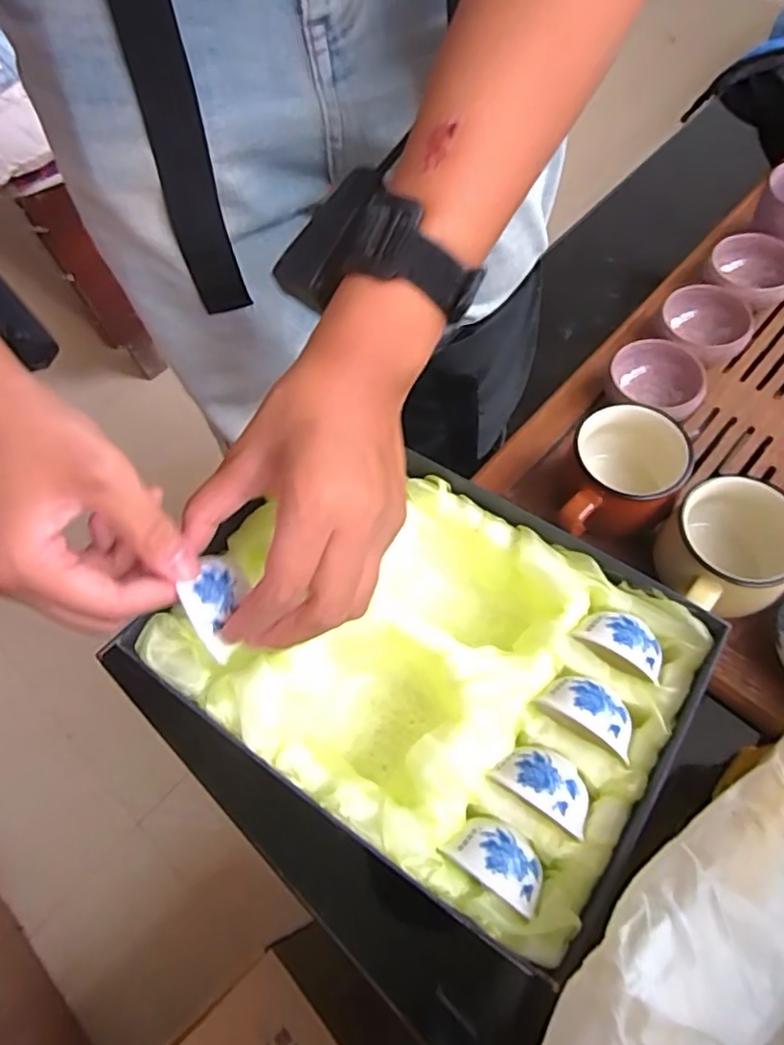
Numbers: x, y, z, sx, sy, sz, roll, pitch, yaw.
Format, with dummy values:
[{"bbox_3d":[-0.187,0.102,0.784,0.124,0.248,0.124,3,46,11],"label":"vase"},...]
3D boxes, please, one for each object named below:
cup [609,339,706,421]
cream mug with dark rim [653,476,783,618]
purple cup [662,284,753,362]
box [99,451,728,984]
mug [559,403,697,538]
[{"bbox_3d":[0.190,-0.098,0.449,0.056,0.033,0.066,5,62,6],"label":"cup"},{"bbox_3d":[0.197,0.018,0.364,0.078,0.059,0.067,-9,61,-2],"label":"cream mug with dark rim"},{"bbox_3d":[0.234,-0.143,0.468,0.059,0.034,0.063,12,62,10],"label":"purple cup"},{"bbox_3d":[0.014,0.078,0.345,0.246,0.084,0.183,29,66,18],"label":"box"},{"bbox_3d":[0.143,-0.027,0.396,0.070,0.058,0.100,32,68,19],"label":"mug"}]

